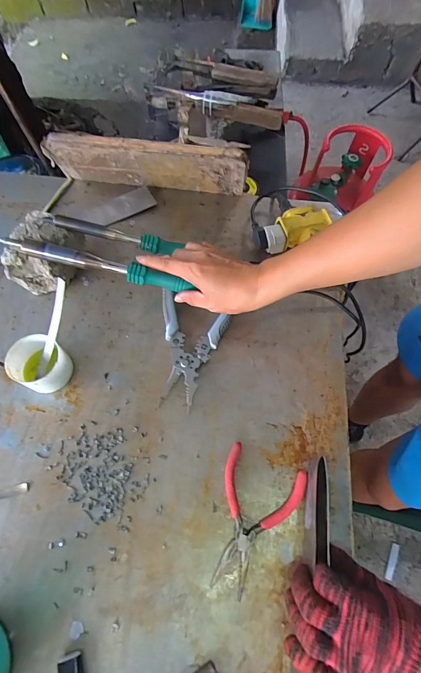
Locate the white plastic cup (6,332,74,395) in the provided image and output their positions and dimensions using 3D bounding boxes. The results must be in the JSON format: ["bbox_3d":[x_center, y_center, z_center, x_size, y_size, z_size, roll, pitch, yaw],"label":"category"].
[{"bbox_3d":[-0.221,0.039,0.437,0.070,0.051,0.063,25,67,11],"label":"white plastic cup"}]

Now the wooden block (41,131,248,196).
[{"bbox_3d":[-0.104,-0.286,0.557,0.321,0.105,0.028,6,65,2],"label":"wooden block"}]

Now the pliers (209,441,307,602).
[{"bbox_3d":[0.044,0.210,0.383,0.095,0.013,0.144,24,67,10],"label":"pliers"}]

